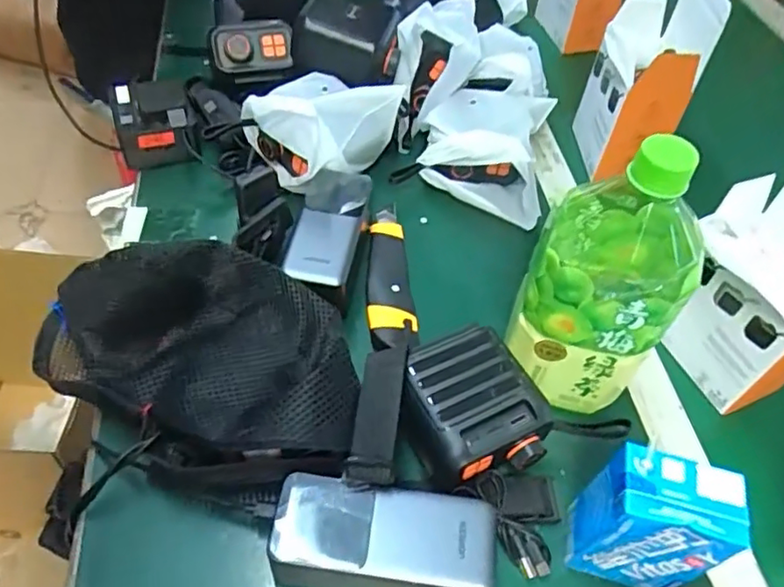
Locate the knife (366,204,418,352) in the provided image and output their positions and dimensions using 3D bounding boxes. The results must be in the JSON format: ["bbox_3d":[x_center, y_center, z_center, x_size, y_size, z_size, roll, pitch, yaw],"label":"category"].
[{"bbox_3d":[-0.005,-0.019,0.532,0.038,0.018,0.159,-2,50,-8],"label":"knife"}]

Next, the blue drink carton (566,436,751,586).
[{"bbox_3d":[0.149,0.139,0.363,0.068,0.106,0.043,15,50,6],"label":"blue drink carton"}]

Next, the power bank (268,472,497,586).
[{"bbox_3d":[-0.008,0.157,0.378,0.128,0.060,0.064,5,50,-2],"label":"power bank"}]

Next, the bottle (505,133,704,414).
[{"bbox_3d":[0.141,-0.011,0.399,0.086,0.211,0.084,26,52,15],"label":"bottle"}]

